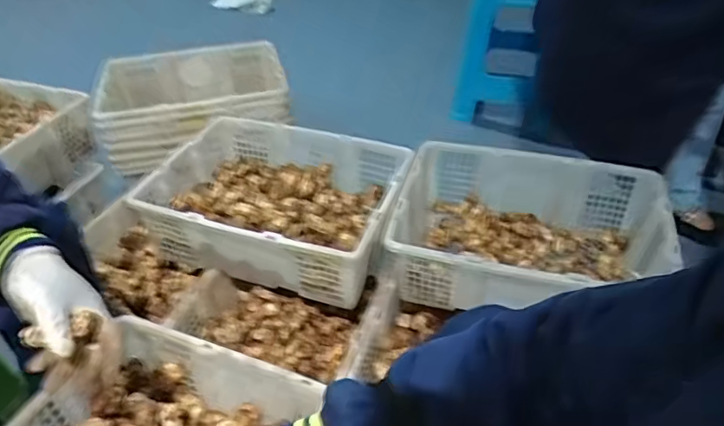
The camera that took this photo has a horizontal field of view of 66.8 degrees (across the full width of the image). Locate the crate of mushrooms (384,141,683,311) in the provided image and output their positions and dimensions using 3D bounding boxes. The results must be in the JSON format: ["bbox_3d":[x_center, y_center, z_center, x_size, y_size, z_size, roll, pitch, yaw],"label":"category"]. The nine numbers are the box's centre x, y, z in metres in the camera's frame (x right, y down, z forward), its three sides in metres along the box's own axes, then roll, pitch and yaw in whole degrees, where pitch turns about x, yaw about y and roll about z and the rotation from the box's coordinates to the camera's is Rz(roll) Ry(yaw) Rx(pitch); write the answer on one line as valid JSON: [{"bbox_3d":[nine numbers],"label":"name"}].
[{"bbox_3d":[0.309,0.044,1.046,0.473,0.161,0.346,9,39,12],"label":"crate of mushrooms"}]

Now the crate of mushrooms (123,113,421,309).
[{"bbox_3d":[-0.179,-0.019,1.155,0.509,0.163,0.355,12,40,16],"label":"crate of mushrooms"}]

